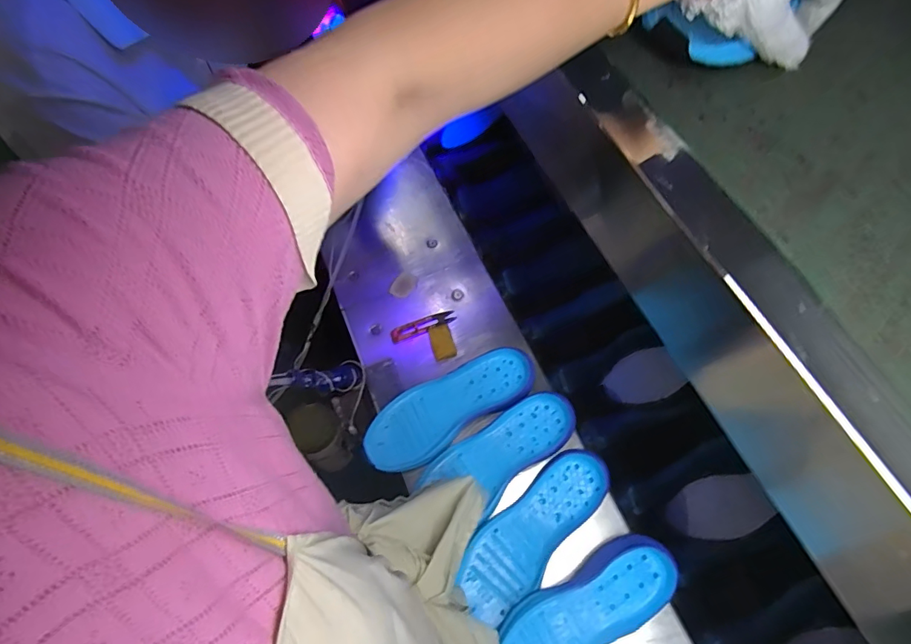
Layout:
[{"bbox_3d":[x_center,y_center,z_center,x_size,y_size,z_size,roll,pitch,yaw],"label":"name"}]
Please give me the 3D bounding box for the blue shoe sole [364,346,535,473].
[{"bbox_3d":[-0.007,0.115,0.660,0.249,0.035,0.093,-30,67,-13],"label":"blue shoe sole"}]

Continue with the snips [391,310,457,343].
[{"bbox_3d":[-0.049,0.006,0.728,0.098,0.006,0.026,-19,65,-8],"label":"snips"}]

